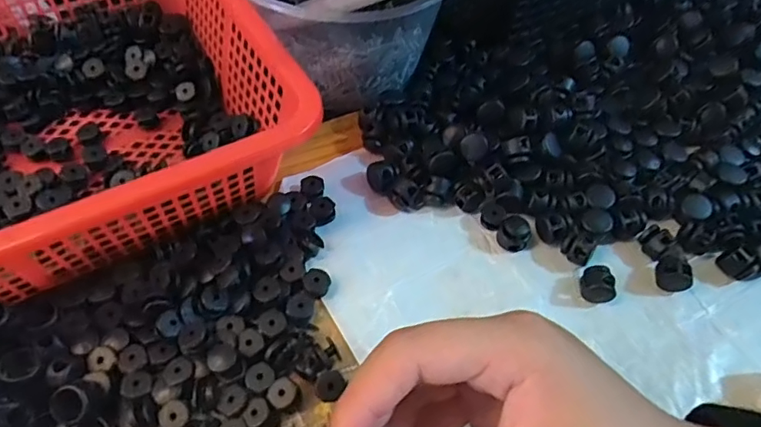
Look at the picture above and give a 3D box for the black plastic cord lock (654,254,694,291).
[{"bbox_3d":[0.149,0.031,0.280,0.014,0.015,0.017,-9,55,-9],"label":"black plastic cord lock"}]

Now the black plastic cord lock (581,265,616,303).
[{"bbox_3d":[0.111,0.036,0.277,0.015,0.014,0.017,15,55,8],"label":"black plastic cord lock"}]

